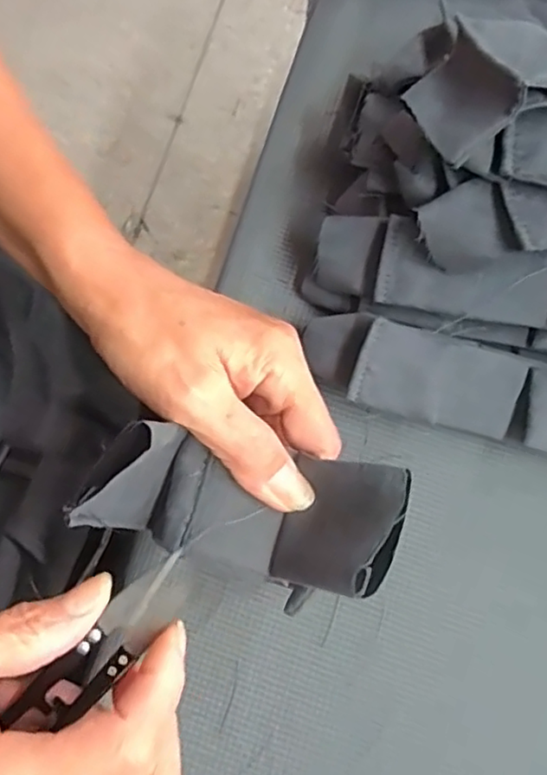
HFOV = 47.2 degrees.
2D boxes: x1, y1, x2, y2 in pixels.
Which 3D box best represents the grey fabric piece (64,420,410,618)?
[{"bbox_3d":[-0.011,0.042,0.206,0.100,0.049,0.047,10,75,1],"label":"grey fabric piece"}]

